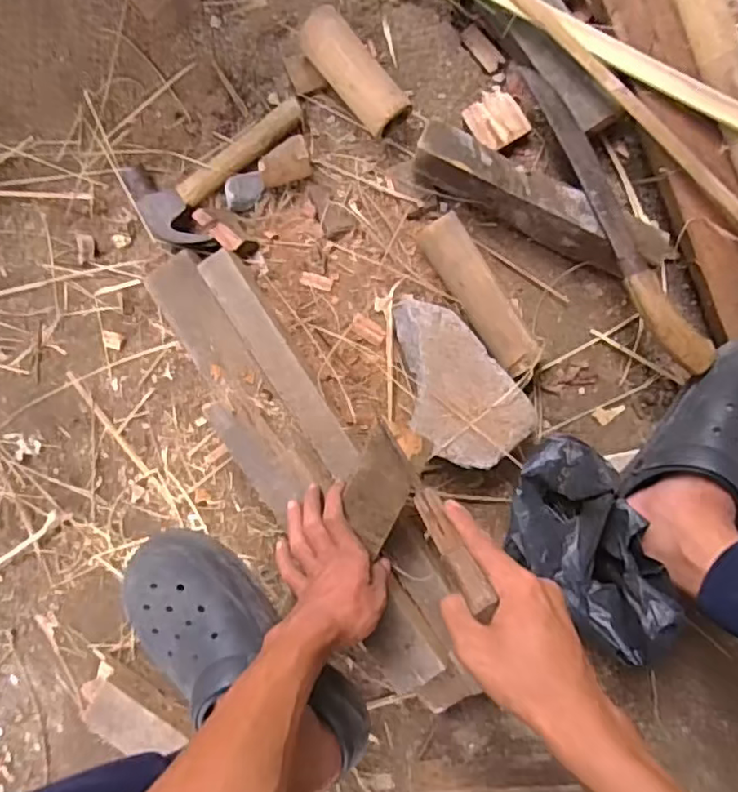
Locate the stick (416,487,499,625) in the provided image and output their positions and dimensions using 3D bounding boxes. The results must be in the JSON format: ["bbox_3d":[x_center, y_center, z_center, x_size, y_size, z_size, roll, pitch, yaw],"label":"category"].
[{"bbox_3d":[0.058,0.110,0.445,0.022,0.114,0.013,-28,132,0],"label":"stick"}]

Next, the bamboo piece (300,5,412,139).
[{"bbox_3d":[-0.019,-0.344,0.668,0.050,0.056,0.135,-42,90,0],"label":"bamboo piece"}]

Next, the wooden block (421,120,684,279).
[{"bbox_3d":[0.180,-0.201,0.663,0.279,0.068,0.056,24,90,0],"label":"wooden block"}]

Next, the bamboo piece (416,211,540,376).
[{"bbox_3d":[0.118,-0.107,0.671,0.045,0.052,0.179,-32,90,0],"label":"bamboo piece"}]

